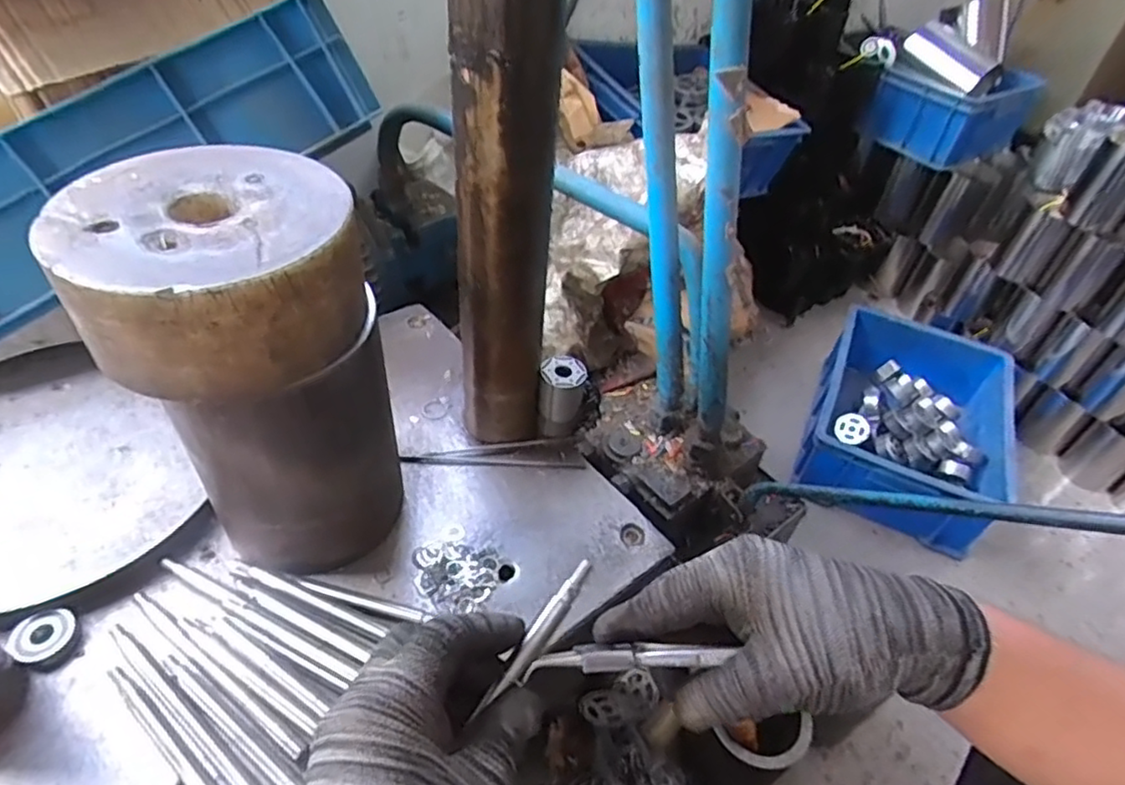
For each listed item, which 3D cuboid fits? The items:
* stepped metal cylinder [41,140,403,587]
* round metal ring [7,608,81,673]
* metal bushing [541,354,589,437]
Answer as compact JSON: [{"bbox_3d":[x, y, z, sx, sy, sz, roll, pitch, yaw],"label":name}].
[{"bbox_3d":[-0.189,-0.003,0.424,0.146,0.249,0.136,-13,47,-18],"label":"stepped metal cylinder"},{"bbox_3d":[-0.328,0.158,0.421,0.034,0.015,0.033,3,44,-3],"label":"round metal ring"},{"bbox_3d":[0.000,0.003,0.563,0.035,0.065,0.033,2,44,-4],"label":"metal bushing"}]

